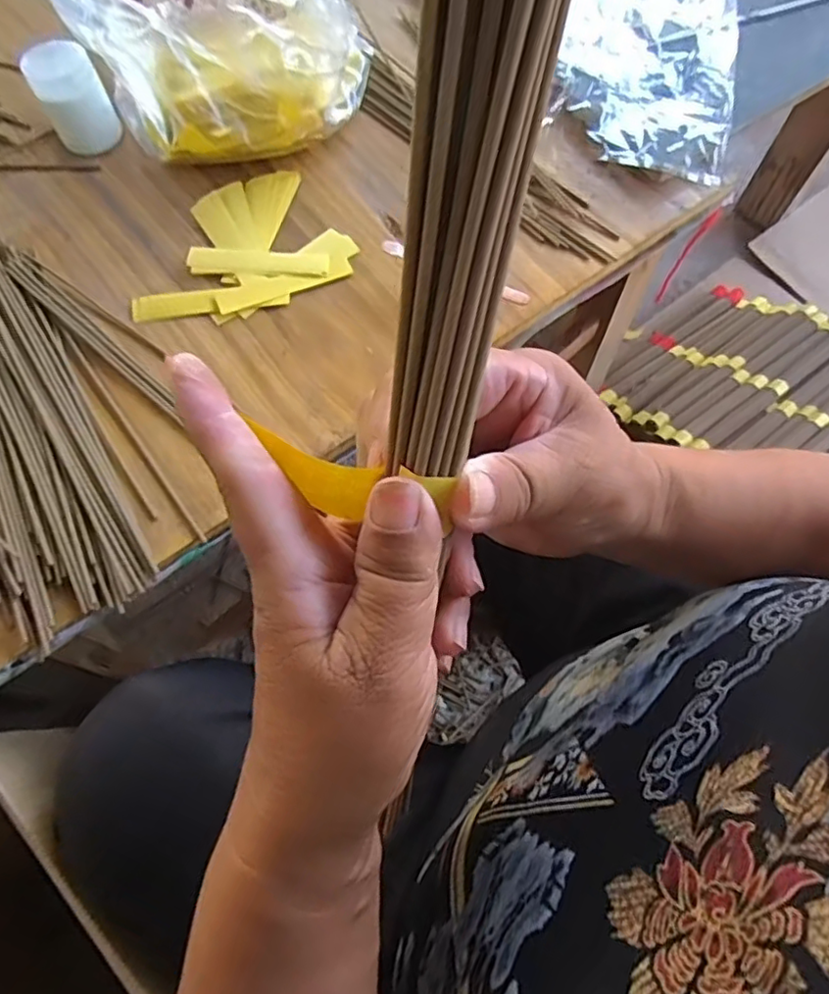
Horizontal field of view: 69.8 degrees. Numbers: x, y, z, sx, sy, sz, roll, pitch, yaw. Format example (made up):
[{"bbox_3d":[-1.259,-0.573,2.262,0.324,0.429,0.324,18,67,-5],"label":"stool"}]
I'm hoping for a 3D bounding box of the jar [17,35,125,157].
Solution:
[{"bbox_3d":[-0.301,-0.353,0.527,0.056,0.068,0.059,-24,70,-9],"label":"jar"}]

